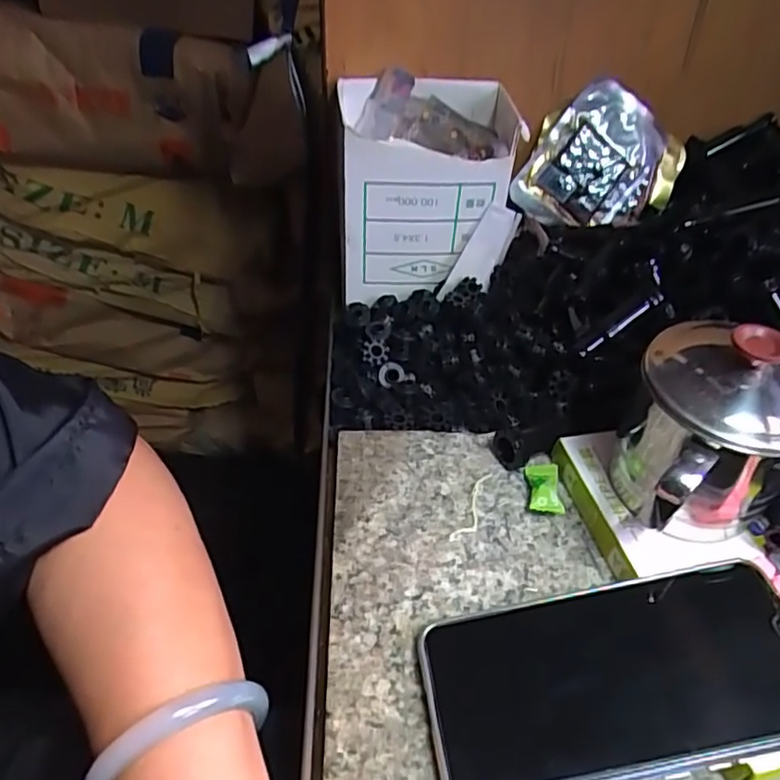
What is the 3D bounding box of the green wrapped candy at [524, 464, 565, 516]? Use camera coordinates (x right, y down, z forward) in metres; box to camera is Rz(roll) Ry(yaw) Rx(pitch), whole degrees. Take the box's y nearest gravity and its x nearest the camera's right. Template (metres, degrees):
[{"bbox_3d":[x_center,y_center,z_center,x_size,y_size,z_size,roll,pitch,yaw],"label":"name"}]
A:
[{"bbox_3d":[0.087,0.054,0.345,0.019,0.008,0.034,4,43,3],"label":"green wrapped candy"}]

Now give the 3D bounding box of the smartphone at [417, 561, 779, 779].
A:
[{"bbox_3d":[0.093,0.119,0.254,0.156,0.006,0.074,-11,42,1],"label":"smartphone"}]

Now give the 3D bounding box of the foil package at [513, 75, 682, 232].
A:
[{"bbox_3d":[0.162,-0.168,0.466,0.107,0.104,0.017,27,12,-4],"label":"foil package"}]

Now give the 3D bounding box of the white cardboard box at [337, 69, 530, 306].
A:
[{"bbox_3d":[0.024,-0.145,0.450,0.133,0.127,0.091,1,43,-2],"label":"white cardboard box"}]

